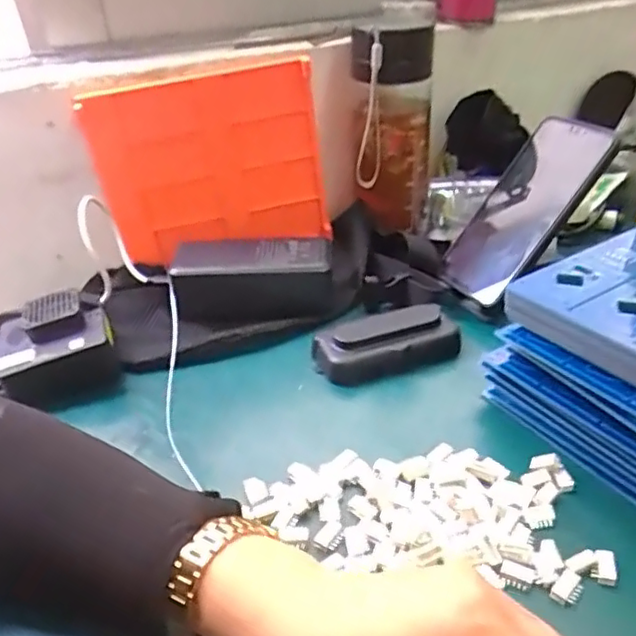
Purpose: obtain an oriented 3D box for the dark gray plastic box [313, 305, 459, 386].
[{"bbox_3d":[0.050,0.017,0.450,0.101,0.026,0.044,-13,34,-12],"label":"dark gray plastic box"}]

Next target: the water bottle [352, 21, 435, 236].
[{"bbox_3d":[0.064,-0.161,0.537,0.065,0.171,0.071,0,34,8],"label":"water bottle"}]

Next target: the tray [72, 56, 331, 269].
[{"bbox_3d":[-0.092,-0.126,0.540,0.187,0.157,0.020,-12,39,-5],"label":"tray"}]

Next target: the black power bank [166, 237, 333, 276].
[{"bbox_3d":[-0.054,-0.043,0.506,0.125,0.032,0.045,-1,33,5],"label":"black power bank"}]

